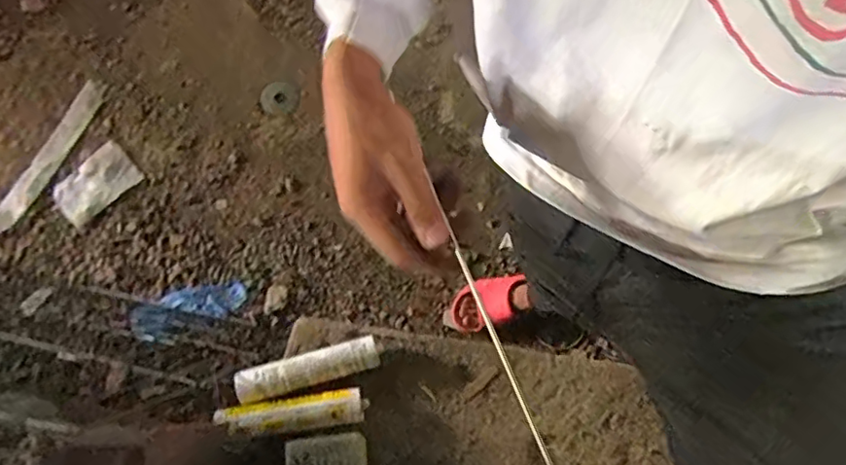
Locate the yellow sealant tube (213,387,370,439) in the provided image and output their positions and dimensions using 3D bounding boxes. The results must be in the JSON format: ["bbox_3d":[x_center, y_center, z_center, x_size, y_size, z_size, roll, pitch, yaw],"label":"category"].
[{"bbox_3d":[-0.194,0.275,0.901,0.220,0.056,0.054,-10,70,-2],"label":"yellow sealant tube"}]

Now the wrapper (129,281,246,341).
[{"bbox_3d":[-0.537,0.175,1.377,0.248,0.023,0.105,-22,71,-6],"label":"wrapper"}]

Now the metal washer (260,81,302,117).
[{"bbox_3d":[-0.379,-0.361,1.609,0.110,0.008,0.097,-28,79,-16],"label":"metal washer"}]

